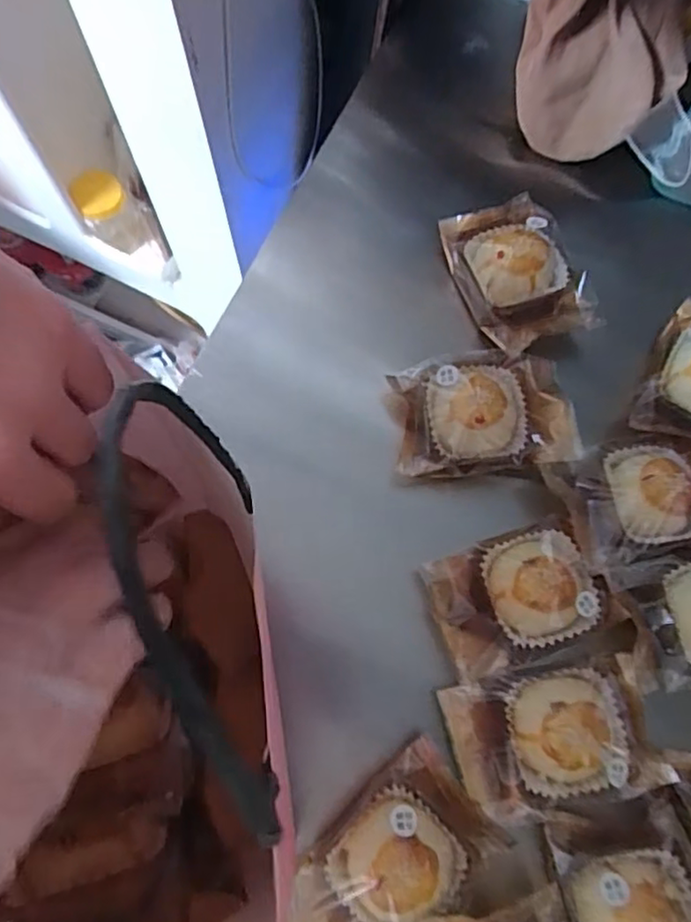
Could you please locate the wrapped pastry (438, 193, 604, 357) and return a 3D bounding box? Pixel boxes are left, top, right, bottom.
[{"bbox_3d":[0.125,-0.138,0.467,0.078,0.035,0.115,-21,75,-7],"label":"wrapped pastry"}]

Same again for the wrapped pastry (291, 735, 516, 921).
[{"bbox_3d":[0.028,0.224,0.347,0.080,0.026,0.117,40,77,10],"label":"wrapped pastry"}]

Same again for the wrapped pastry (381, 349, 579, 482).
[{"bbox_3d":[0.094,-0.031,0.445,0.119,0.053,0.081,-6,74,-3],"label":"wrapped pastry"}]

